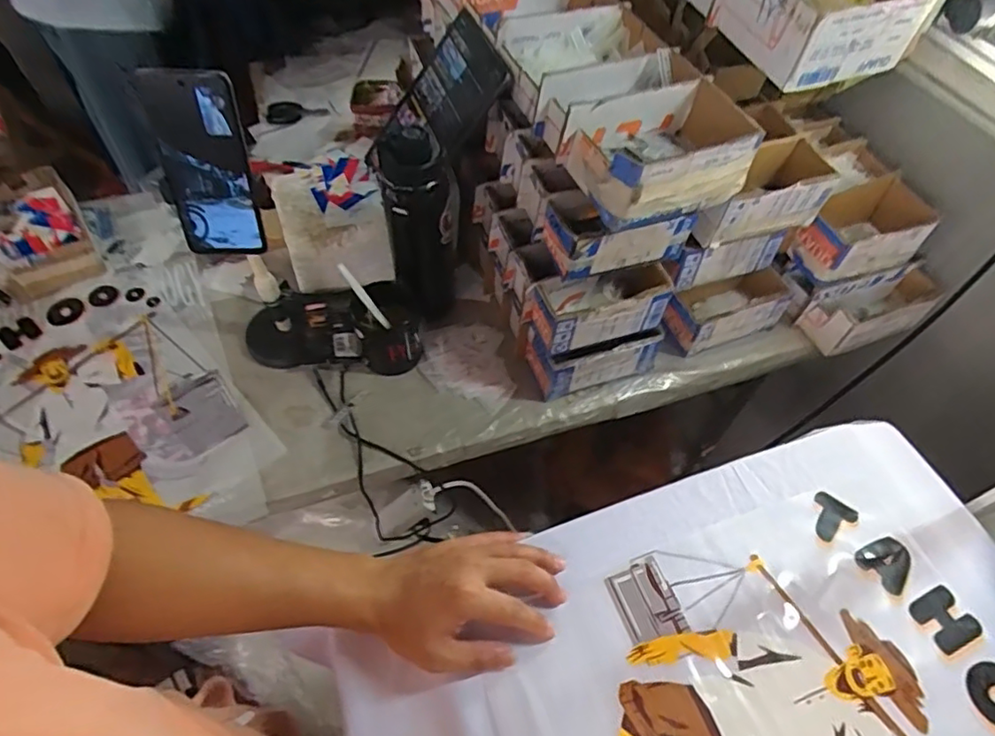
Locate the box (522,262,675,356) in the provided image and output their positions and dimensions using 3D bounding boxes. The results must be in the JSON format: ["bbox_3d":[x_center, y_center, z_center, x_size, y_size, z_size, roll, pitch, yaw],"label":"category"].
[{"bbox_3d":[0.118,-0.077,0.701,0.161,0.071,0.075,-16,58,-14],"label":"box"}]

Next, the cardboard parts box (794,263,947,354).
[{"bbox_3d":[0.519,-0.077,0.821,0.186,0.082,0.074,-17,58,-15],"label":"cardboard parts box"}]

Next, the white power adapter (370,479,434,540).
[{"bbox_3d":[-0.123,0.187,0.793,0.098,0.030,0.047,-39,103,6],"label":"white power adapter"}]

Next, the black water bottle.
[{"bbox_3d":[-0.090,-0.161,0.730,0.084,0.274,0.070,-4,55,-6],"label":"black water bottle"}]

